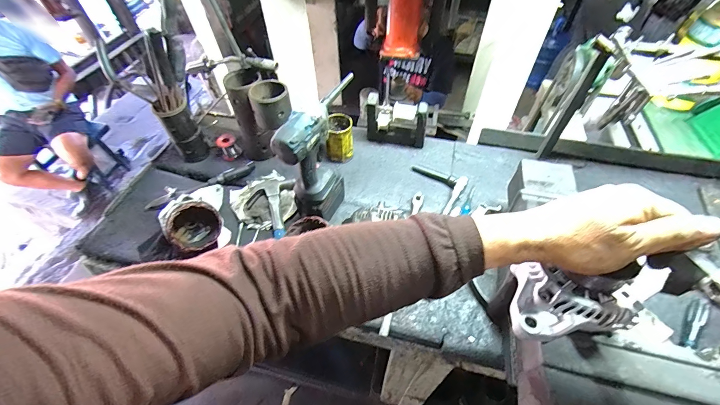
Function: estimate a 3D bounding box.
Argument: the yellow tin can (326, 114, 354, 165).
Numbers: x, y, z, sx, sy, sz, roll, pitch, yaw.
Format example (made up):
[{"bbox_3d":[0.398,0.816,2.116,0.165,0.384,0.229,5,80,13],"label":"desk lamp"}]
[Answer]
[{"bbox_3d":[-0.057,-0.173,0.869,0.078,0.108,0.079,-1,52,1],"label":"yellow tin can"}]

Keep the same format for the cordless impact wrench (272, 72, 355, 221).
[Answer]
[{"bbox_3d":[-0.084,-0.110,0.695,0.078,0.266,0.250,12,53,11],"label":"cordless impact wrench"}]

